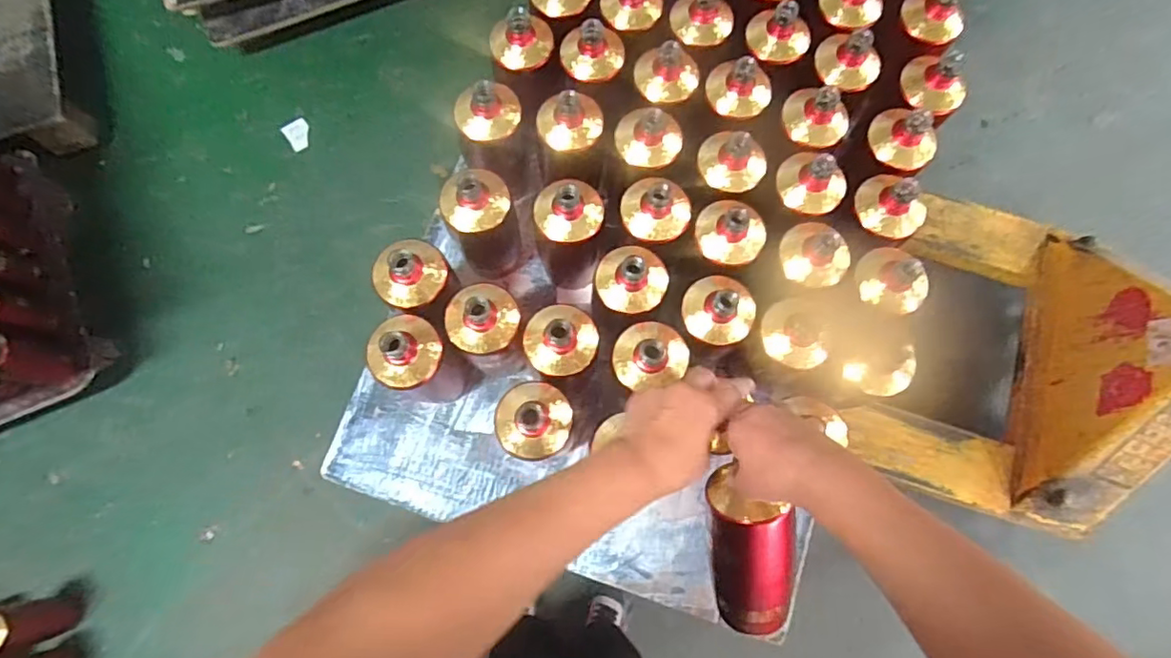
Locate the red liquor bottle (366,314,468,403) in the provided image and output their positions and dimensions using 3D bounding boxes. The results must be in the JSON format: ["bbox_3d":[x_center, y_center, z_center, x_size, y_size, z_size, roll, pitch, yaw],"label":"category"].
[{"bbox_3d":[-0.184,0.037,0.645,0.068,0.180,0.072,1,75,-2],"label":"red liquor bottle"}]

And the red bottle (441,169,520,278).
[{"bbox_3d":[-0.119,-0.122,0.690,0.071,0.174,0.062,-17,76,-6],"label":"red bottle"}]

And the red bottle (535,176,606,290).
[{"bbox_3d":[-0.022,-0.114,0.708,0.076,0.214,0.068,-9,76,-5],"label":"red bottle"}]

